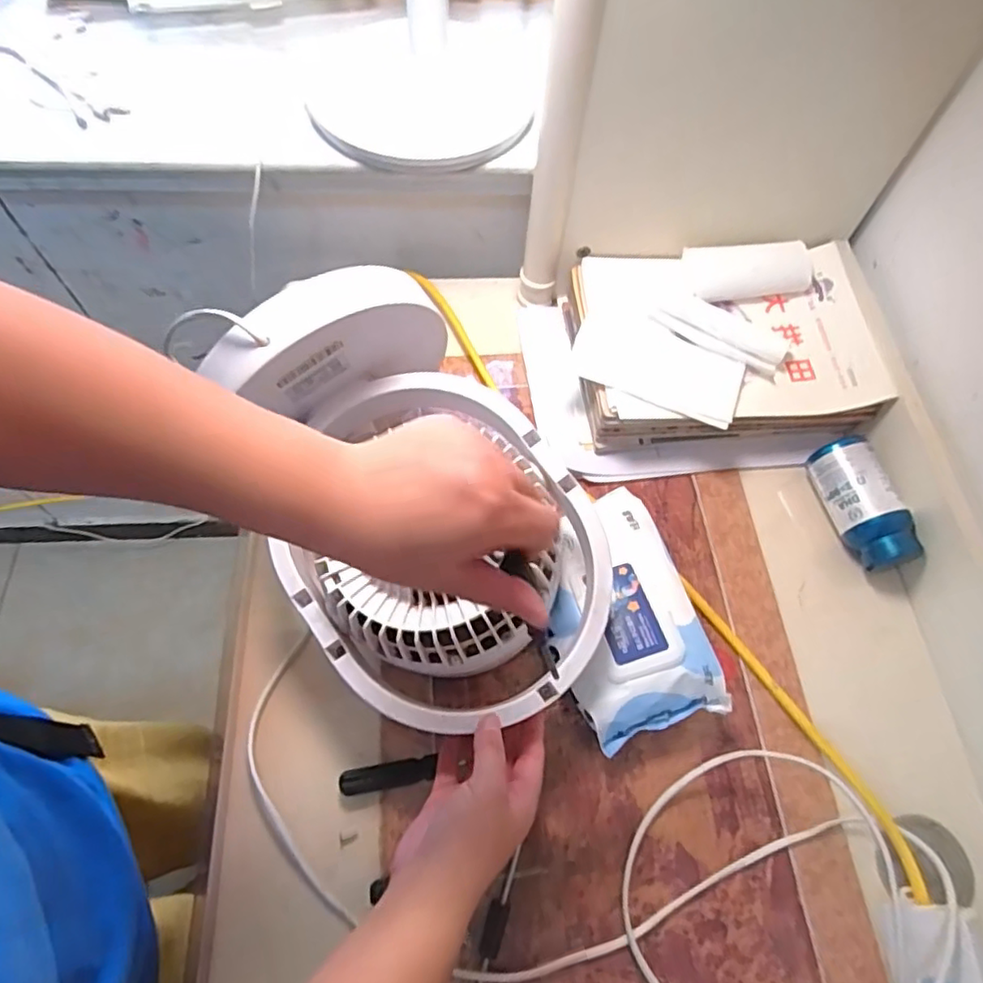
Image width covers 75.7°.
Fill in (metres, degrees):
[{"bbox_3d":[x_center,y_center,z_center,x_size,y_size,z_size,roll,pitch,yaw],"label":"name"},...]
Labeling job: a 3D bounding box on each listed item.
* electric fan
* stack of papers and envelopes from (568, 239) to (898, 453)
[{"bbox_3d":[-0.044,0.005,0.425,0.214,0.137,0.289,-29,69,-16],"label":"electric fan"},{"bbox_3d":[0.220,-0.142,0.626,0.293,0.079,0.203,0,64,-3],"label":"stack of papers and envelopes"}]

